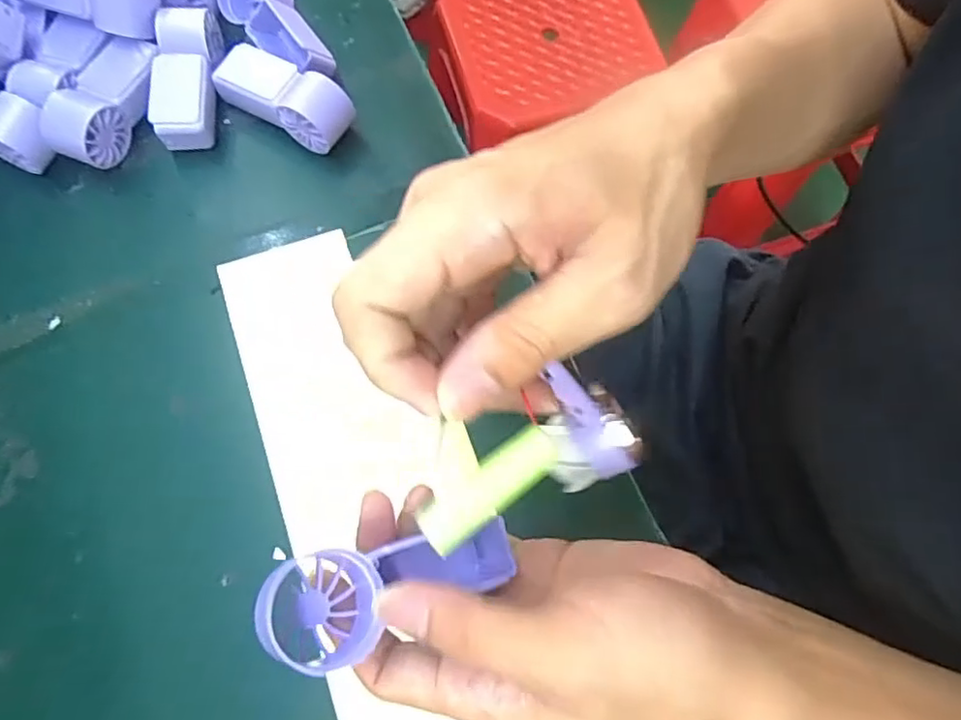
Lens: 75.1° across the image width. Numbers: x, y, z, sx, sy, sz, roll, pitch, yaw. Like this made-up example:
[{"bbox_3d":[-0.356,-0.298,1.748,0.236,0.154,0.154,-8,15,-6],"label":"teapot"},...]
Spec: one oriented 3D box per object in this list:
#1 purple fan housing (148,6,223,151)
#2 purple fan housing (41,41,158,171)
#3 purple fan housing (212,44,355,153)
[{"bbox_3d":[-0.190,-0.180,0.402,0.037,0.036,0.089,-1,71,-3],"label":"purple fan housing"},{"bbox_3d":[-0.235,-0.162,0.395,0.037,0.034,0.085,20,72,4],"label":"purple fan housing"},{"bbox_3d":[-0.127,-0.170,0.406,0.095,0.045,0.033,33,73,8],"label":"purple fan housing"}]

